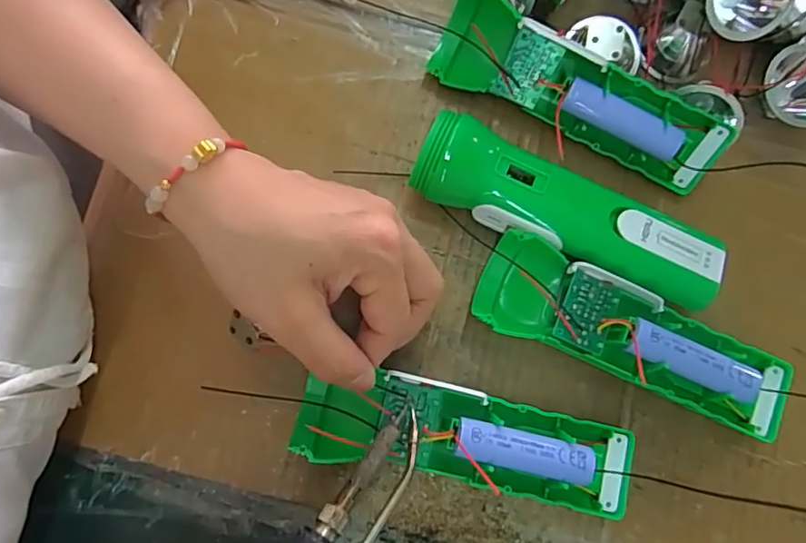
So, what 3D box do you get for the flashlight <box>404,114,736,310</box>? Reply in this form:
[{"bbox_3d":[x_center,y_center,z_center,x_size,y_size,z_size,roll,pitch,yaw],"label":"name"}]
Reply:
[{"bbox_3d":[0.082,-0.029,0.280,0.155,0.033,0.042,25,78,1],"label":"flashlight"}]

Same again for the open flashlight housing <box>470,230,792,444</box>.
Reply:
[{"bbox_3d":[0.113,0.032,0.270,0.155,0.031,0.046,24,78,1],"label":"open flashlight housing"}]

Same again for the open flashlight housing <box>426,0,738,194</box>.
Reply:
[{"bbox_3d":[0.092,-0.094,0.287,0.157,0.039,0.033,26,78,2],"label":"open flashlight housing"}]

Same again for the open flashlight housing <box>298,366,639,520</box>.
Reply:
[{"bbox_3d":[0.029,0.077,0.251,0.158,0.029,0.045,11,80,0],"label":"open flashlight housing"}]

